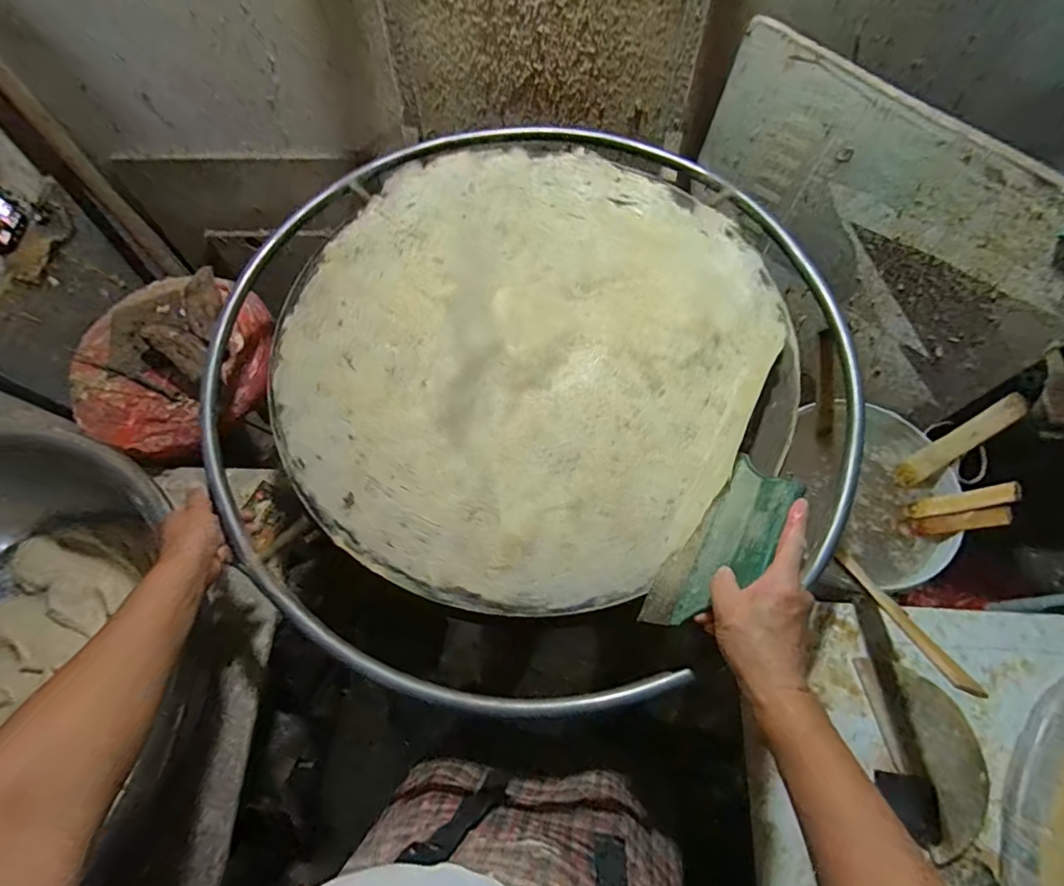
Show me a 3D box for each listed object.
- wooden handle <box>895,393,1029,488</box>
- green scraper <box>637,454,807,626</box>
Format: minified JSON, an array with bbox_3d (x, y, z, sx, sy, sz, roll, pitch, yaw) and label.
[{"bbox_3d":[0.611,0.000,0.712,0.013,0.175,0.035,14,40,-39],"label":"wooden handle"},{"bbox_3d":[0.177,0.104,0.467,0.009,0.099,0.184,36,88,-17],"label":"green scraper"}]

